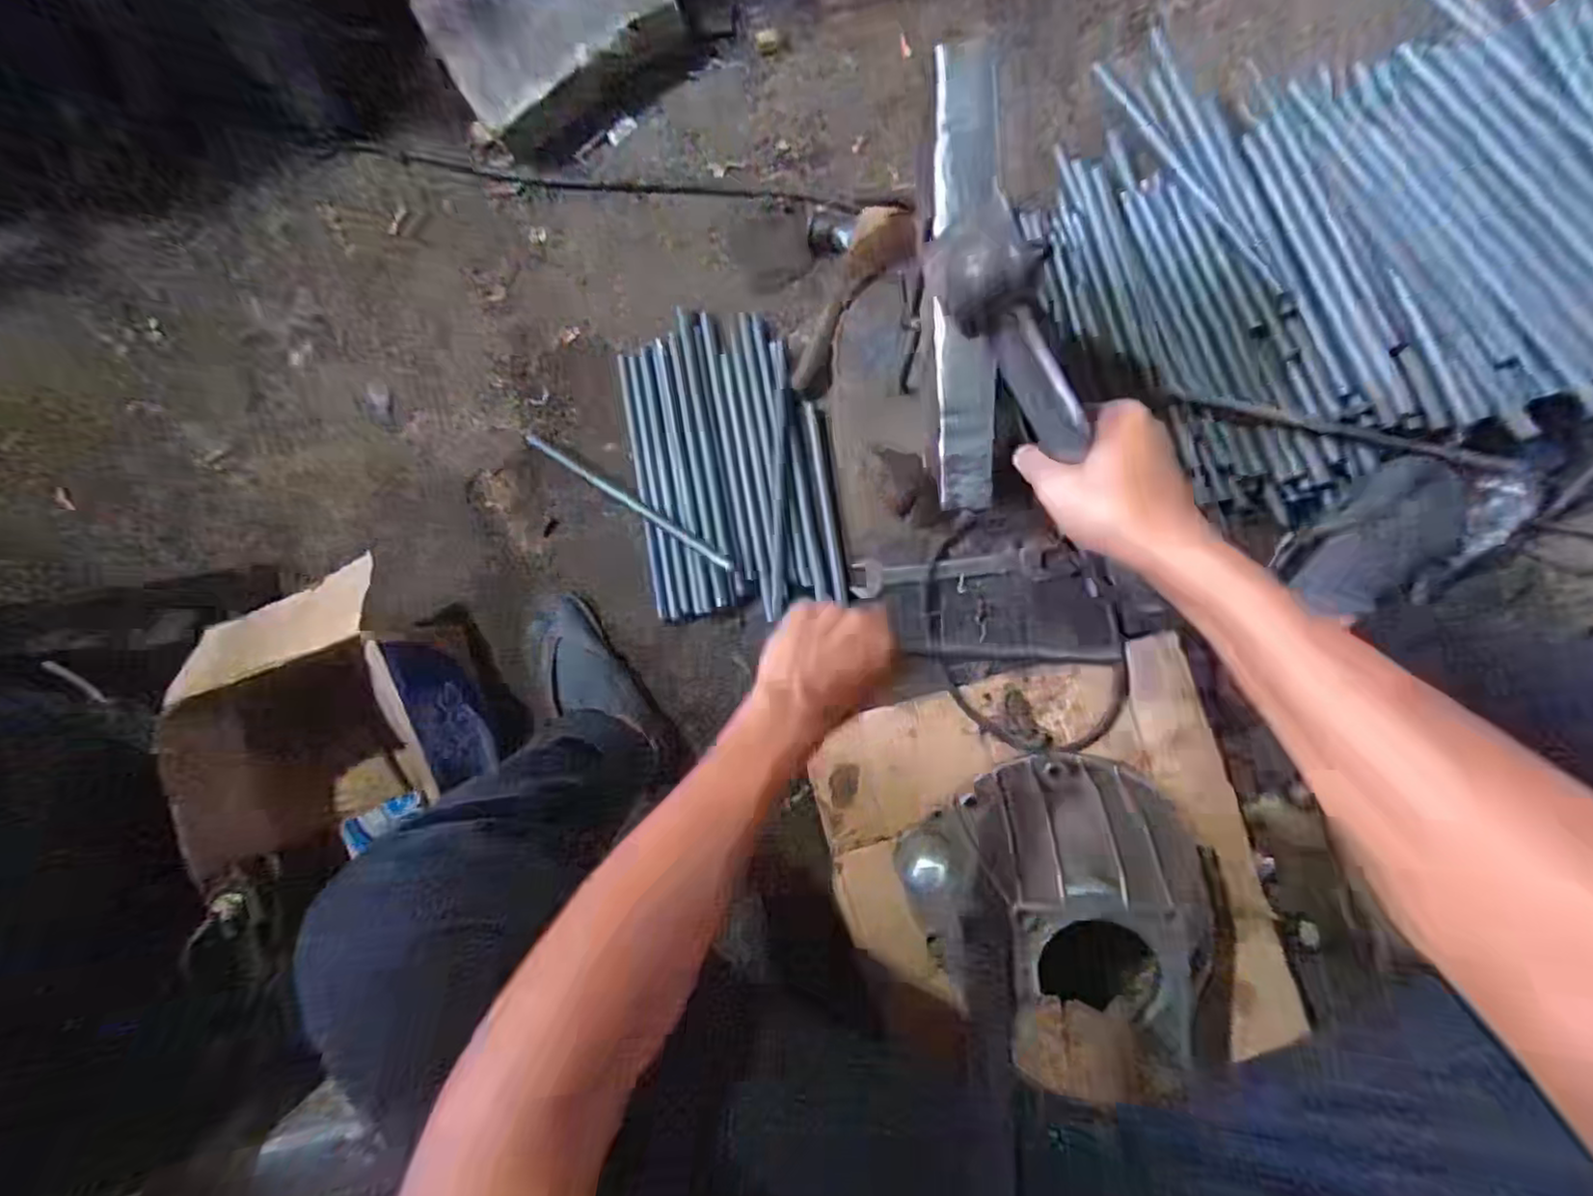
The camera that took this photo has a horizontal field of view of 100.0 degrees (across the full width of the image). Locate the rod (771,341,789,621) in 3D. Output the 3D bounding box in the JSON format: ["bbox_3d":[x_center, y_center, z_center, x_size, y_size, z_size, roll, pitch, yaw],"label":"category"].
[{"bbox_3d":[-0.021,-0.147,0.802,0.019,0.010,0.329,0,87,6],"label":"rod"}]

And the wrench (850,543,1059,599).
[{"bbox_3d":[0.180,-0.032,0.777,0.225,0.013,0.041,-5,86,6],"label":"wrench"}]

